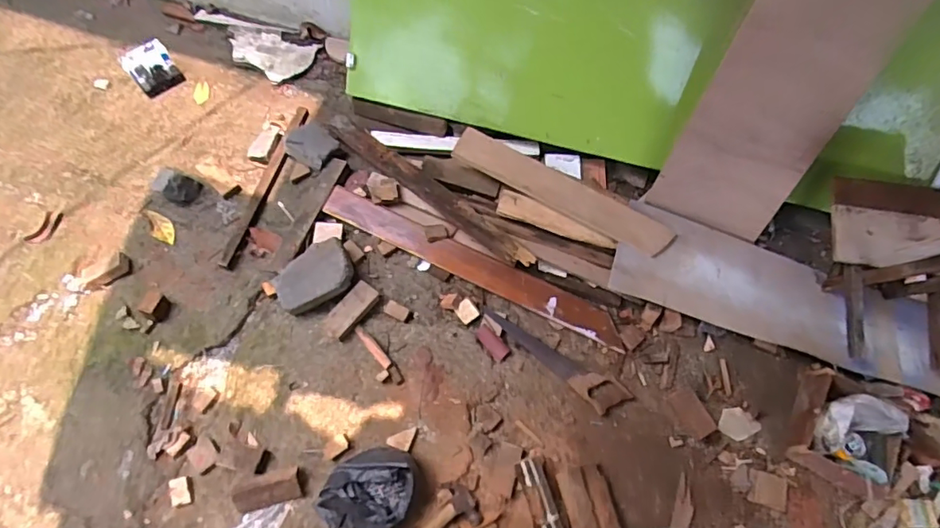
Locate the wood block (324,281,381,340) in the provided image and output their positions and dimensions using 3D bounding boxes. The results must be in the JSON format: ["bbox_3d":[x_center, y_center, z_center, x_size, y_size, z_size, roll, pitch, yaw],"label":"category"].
[{"bbox_3d":[-0.308,0.121,1.413,0.070,0.046,0.158,39,71,13],"label":"wood block"}]

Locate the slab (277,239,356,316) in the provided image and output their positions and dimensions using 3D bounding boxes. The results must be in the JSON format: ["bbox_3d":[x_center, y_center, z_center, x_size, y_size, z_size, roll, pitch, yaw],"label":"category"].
[{"bbox_3d":[-0.404,0.034,1.422,0.206,0.063,0.144,-30,77,-1],"label":"slab"}]

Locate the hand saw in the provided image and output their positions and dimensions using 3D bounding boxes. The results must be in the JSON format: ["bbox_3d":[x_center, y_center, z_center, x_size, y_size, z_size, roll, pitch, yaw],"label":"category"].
[{"bbox_3d":[0.219,0.228,1.398,0.420,0.043,0.092,40,71,13],"label":"hand saw"}]

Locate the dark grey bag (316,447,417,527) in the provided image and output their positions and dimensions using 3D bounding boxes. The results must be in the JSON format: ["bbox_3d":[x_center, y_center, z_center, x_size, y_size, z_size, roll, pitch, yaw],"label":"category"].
[{"bbox_3d":[-0.226,0.502,1.214,0.197,0.084,0.175,2,67,-2],"label":"dark grey bag"}]

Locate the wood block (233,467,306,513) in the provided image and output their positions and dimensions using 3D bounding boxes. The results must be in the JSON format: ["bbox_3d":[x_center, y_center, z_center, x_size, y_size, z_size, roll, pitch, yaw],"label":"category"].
[{"bbox_3d":[-0.451,0.506,1.224,0.158,0.048,0.071,-13,69,-8],"label":"wood block"}]

